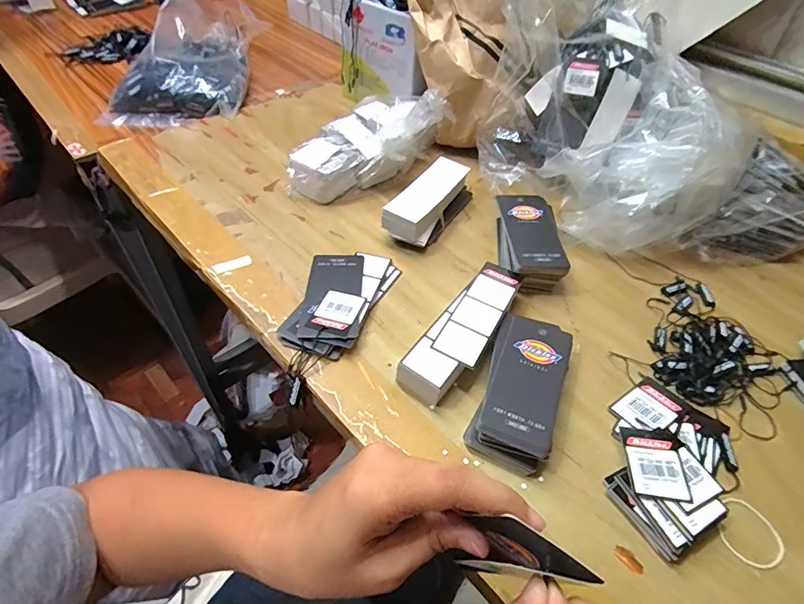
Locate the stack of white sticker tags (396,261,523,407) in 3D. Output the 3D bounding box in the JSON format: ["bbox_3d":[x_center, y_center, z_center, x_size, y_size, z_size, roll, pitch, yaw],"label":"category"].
[{"bbox_3d":[0.055,0.024,0.379,0.045,0.028,0.148,30,52,19],"label":"stack of white sticker tags"}]

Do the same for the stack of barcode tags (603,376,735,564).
[{"bbox_3d":[0.186,0.110,0.320,0.082,0.019,0.117,37,54,24],"label":"stack of barcode tags"}]

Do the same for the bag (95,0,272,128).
[{"bbox_3d":[-0.314,-0.381,0.654,0.179,0.090,0.312,-1,48,-7],"label":"bag"}]

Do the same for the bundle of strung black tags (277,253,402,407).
[{"bbox_3d":[-0.065,0.005,0.392,0.074,0.014,0.159,20,49,12],"label":"bundle of strung black tags"}]

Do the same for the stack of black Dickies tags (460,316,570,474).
[{"bbox_3d":[0.092,0.065,0.345,0.056,0.025,0.123,19,49,11],"label":"stack of black Dickies tags"}]

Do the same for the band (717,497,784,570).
[{"bbox_3d":[0.230,0.153,0.298,0.040,0.004,0.042,3,48,-4],"label":"band"}]

